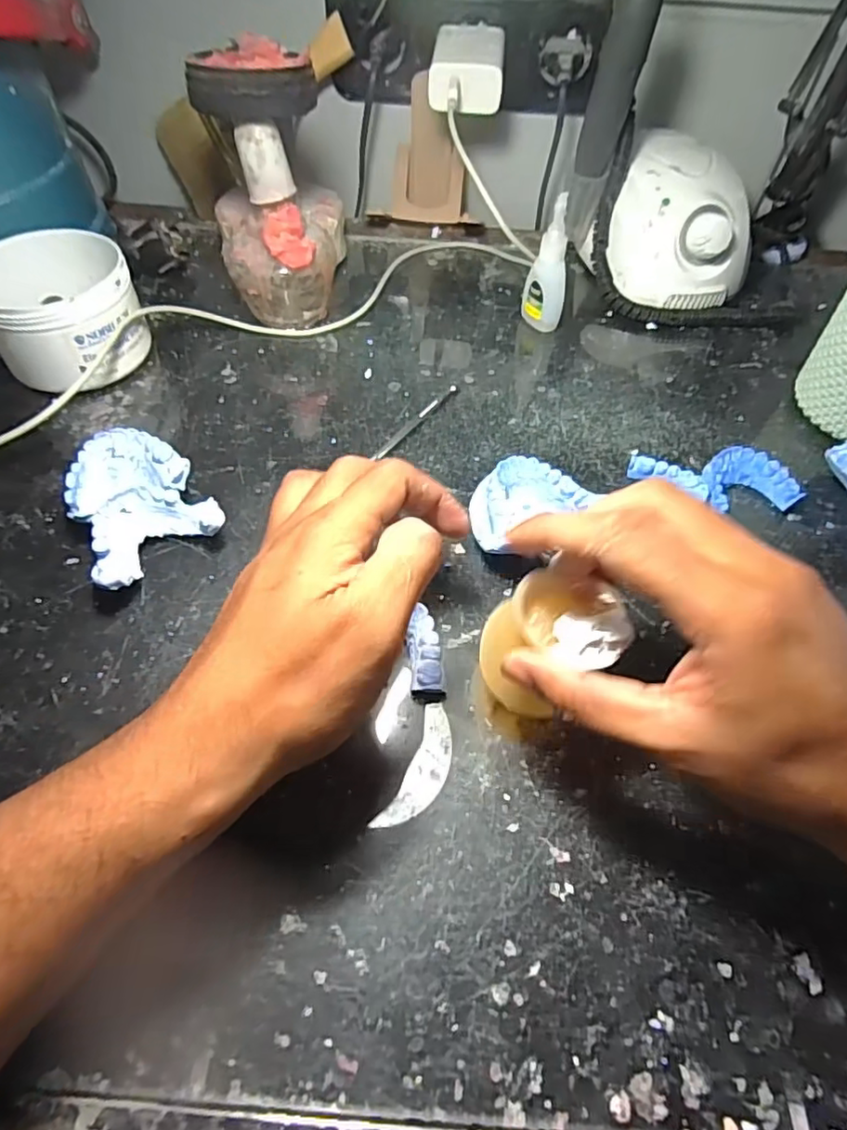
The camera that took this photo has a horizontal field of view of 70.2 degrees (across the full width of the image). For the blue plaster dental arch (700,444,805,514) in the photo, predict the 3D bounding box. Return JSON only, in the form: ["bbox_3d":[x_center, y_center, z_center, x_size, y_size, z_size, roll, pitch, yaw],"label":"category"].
[{"bbox_3d":[0.190,-0.050,0.358,0.052,0.016,0.041,-5,55,-6],"label":"blue plaster dental arch"}]

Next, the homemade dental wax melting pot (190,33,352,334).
[{"bbox_3d":[-0.096,-0.241,0.400,0.080,0.149,0.090,-8,55,-8],"label":"homemade dental wax melting pot"}]

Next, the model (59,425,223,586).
[{"bbox_3d":[-0.152,-0.032,0.322,0.064,0.025,0.094,-29,61,-21],"label":"model"}]

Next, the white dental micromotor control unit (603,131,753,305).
[{"bbox_3d":[0.196,-0.255,0.461,0.104,0.084,0.108,16,56,9],"label":"white dental micromotor control unit"}]

